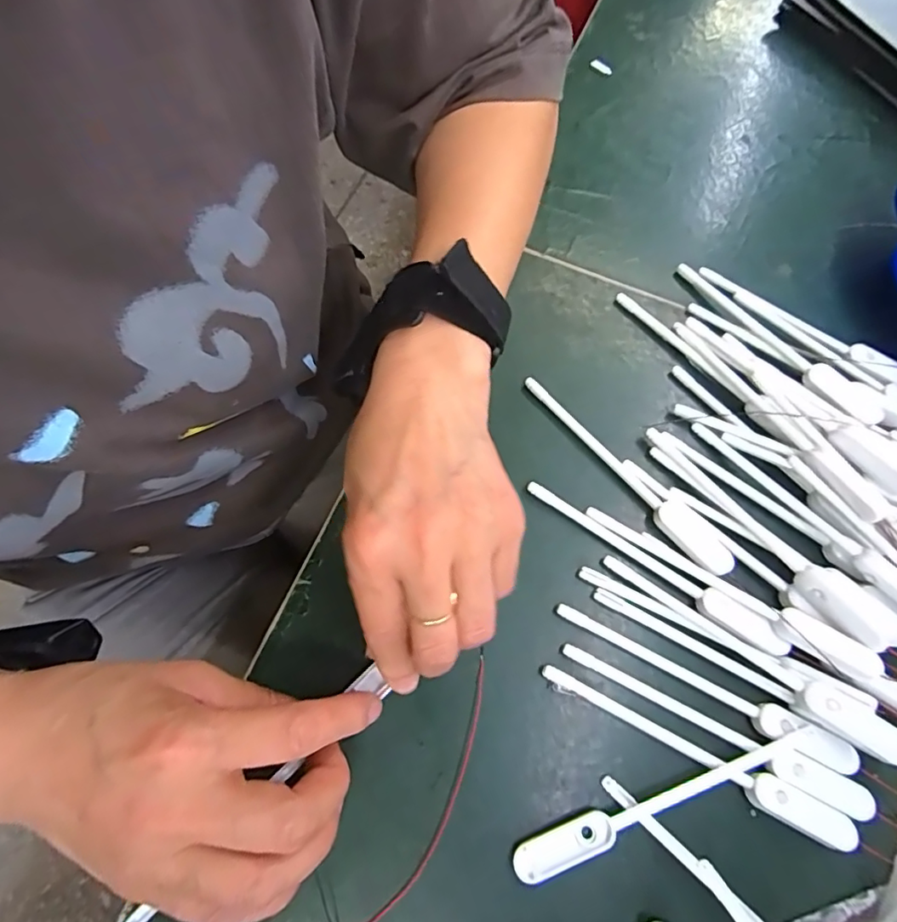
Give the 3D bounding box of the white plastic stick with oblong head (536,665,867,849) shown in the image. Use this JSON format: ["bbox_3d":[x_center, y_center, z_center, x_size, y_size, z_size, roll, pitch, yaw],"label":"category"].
[{"bbox_3d":[0.110,0.132,0.243,0.144,0.008,0.014,28,69,8],"label":"white plastic stick with oblong head"}]

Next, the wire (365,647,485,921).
[{"bbox_3d":[-0.007,0.152,0.239,0.022,0.011,0.132,28,70,9],"label":"wire"}]

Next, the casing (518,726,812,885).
[{"bbox_3d":[0.096,0.149,0.237,0.144,0.005,0.016,-20,70,-10],"label":"casing"}]

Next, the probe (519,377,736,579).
[{"bbox_3d":[0.095,0.004,0.292,0.017,0.007,0.143,-37,74,-16],"label":"probe"}]

